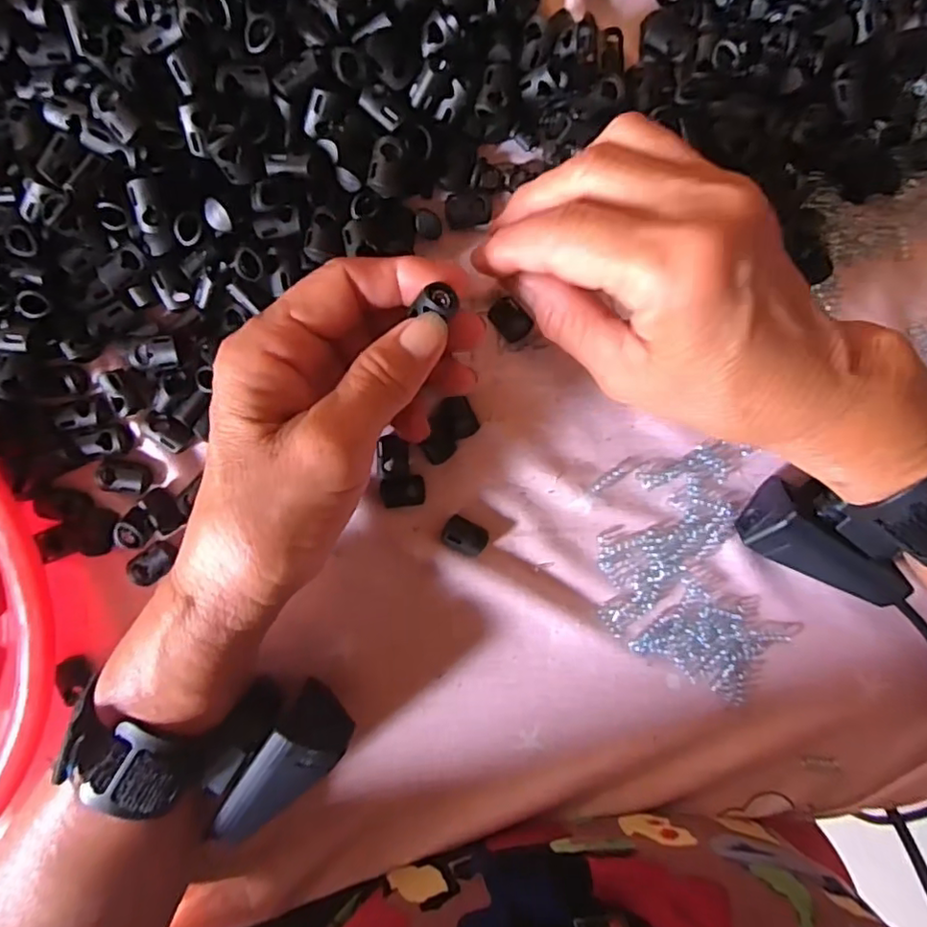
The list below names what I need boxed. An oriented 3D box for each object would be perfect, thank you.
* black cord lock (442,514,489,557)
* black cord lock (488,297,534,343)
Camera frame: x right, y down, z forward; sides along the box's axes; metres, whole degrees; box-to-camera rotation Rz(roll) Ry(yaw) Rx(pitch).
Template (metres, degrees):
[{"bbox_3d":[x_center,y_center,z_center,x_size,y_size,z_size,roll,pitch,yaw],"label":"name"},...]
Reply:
[{"bbox_3d":[0.001,0.034,0.273,0.021,0.006,0.014,25,93,-5],"label":"black cord lock"},{"bbox_3d":[0.022,-0.065,0.270,0.014,0.005,0.019,-42,95,1],"label":"black cord lock"}]

